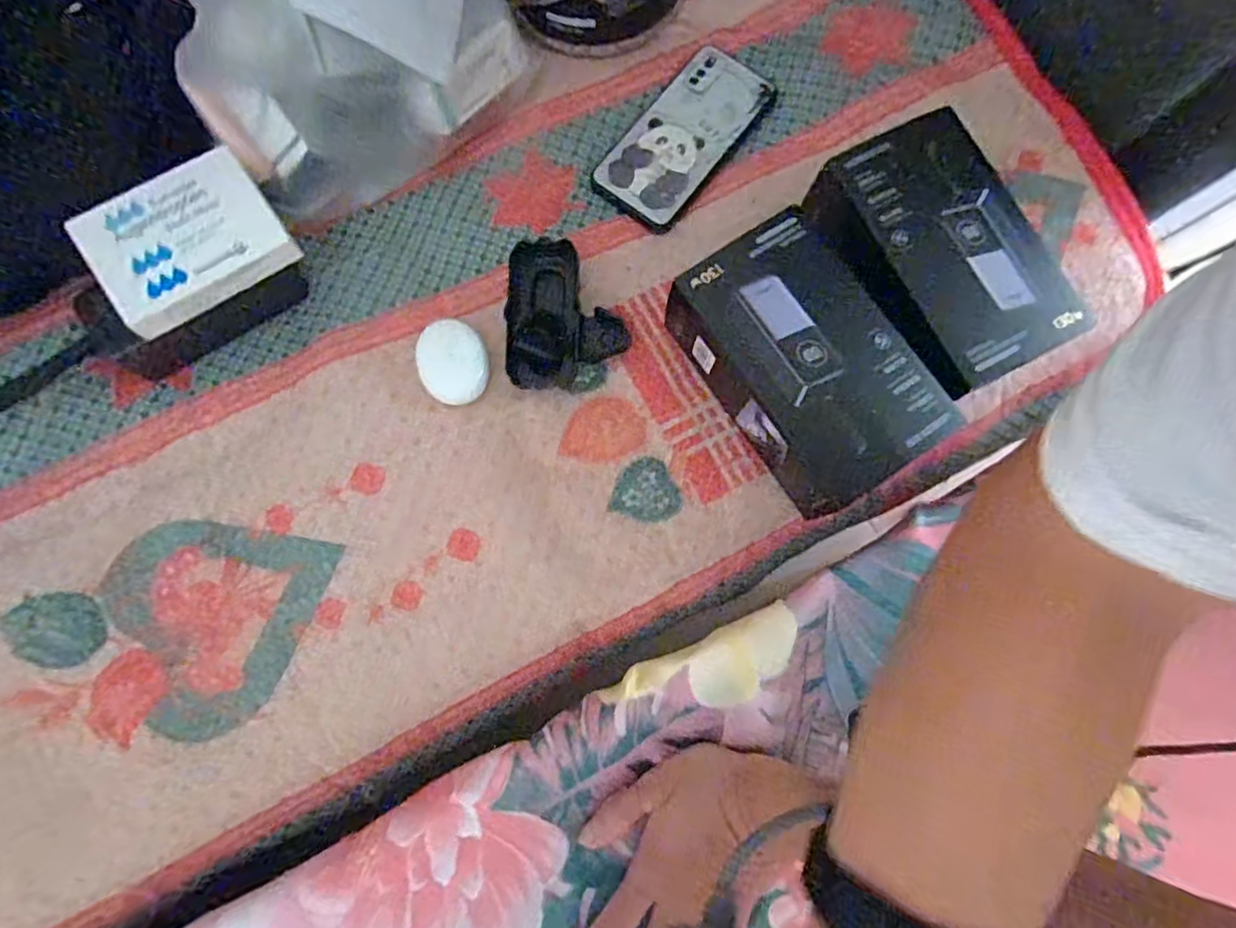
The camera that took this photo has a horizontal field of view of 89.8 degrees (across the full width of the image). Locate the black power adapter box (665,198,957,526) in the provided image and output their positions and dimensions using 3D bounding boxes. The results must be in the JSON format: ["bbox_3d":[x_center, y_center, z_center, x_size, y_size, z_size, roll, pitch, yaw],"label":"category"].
[{"bbox_3d":[0.121,-0.062,0.417,0.106,0.071,0.176,-33,79,-9],"label":"black power adapter box"}]

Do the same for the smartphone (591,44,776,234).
[{"bbox_3d":[0.053,-0.265,0.498,0.078,0.013,0.162,36,78,7],"label":"smartphone"}]

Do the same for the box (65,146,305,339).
[{"bbox_3d":[-0.280,-0.145,0.402,0.112,0.022,0.083,-32,83,-10],"label":"box"}]

